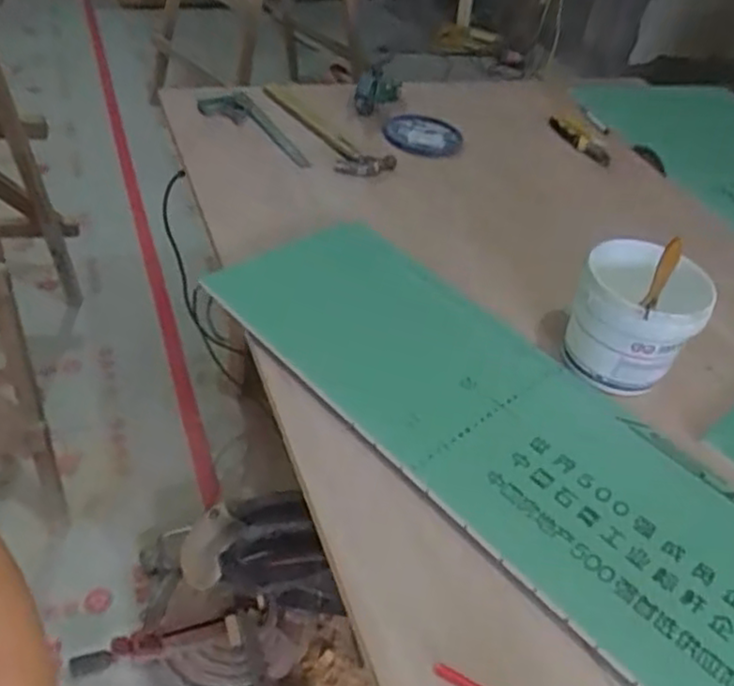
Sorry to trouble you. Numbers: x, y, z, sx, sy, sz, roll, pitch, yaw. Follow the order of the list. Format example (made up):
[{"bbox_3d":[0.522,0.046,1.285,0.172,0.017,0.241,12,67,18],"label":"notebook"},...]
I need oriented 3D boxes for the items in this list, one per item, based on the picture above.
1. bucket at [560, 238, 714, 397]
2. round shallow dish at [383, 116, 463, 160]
[{"bbox_3d":[0.355,-0.033,0.939,0.153,0.148,0.153,5,41,-5],"label":"bucket"},{"bbox_3d":[0.114,-0.419,1.453,0.163,0.035,0.166,5,41,-6],"label":"round shallow dish"}]

